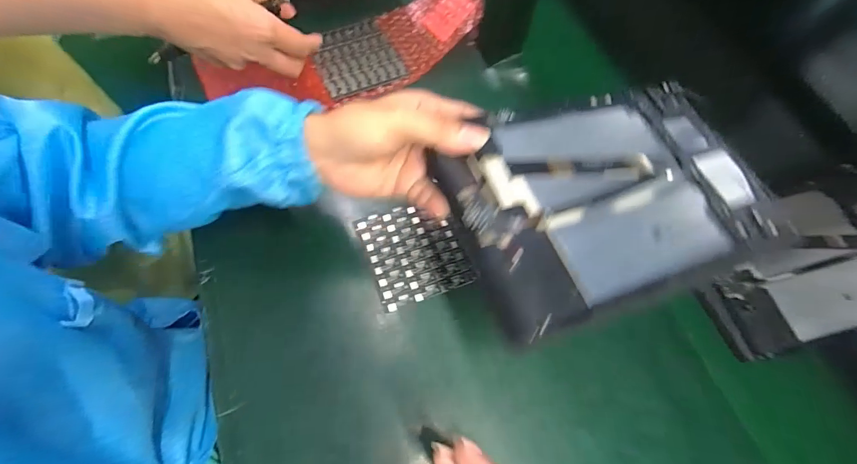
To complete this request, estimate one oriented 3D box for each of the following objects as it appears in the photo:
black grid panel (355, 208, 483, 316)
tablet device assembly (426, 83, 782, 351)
[{"bbox_3d":[-0.012,0.017,0.368,0.087,0.004,0.093,-18,67,-11],"label":"black grid panel"},{"bbox_3d":[0.127,-0.029,0.276,0.243,0.020,0.154,-14,65,-20],"label":"tablet device assembly"}]

